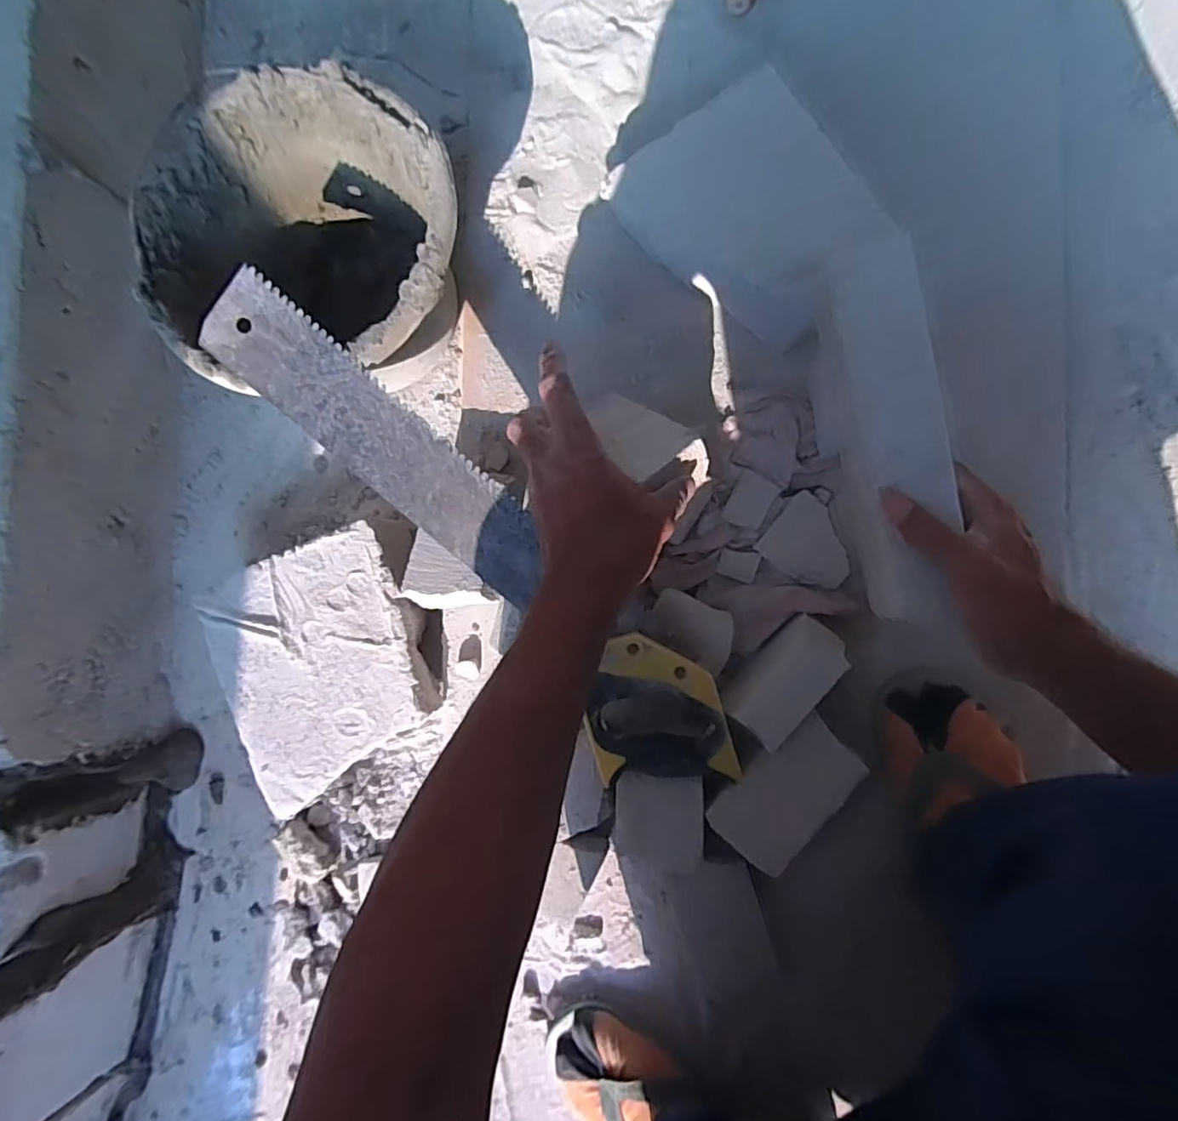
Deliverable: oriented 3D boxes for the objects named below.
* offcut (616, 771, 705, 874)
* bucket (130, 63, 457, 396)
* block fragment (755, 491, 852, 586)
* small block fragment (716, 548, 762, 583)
[{"bbox_3d":[0.061,0.227,0.498,0.074,0.028,0.091,1,89,10],"label":"offcut"},{"bbox_3d":[-0.216,-0.257,0.509,0.246,0.177,0.234,0,89,9],"label":"bucket"},{"bbox_3d":[0.198,-0.014,0.508,0.076,0.016,0.069,39,95,8],"label":"block fragment"},{"bbox_3d":[0.133,0.004,0.514,0.033,0.006,0.027,17,91,9],"label":"small block fragment"}]

